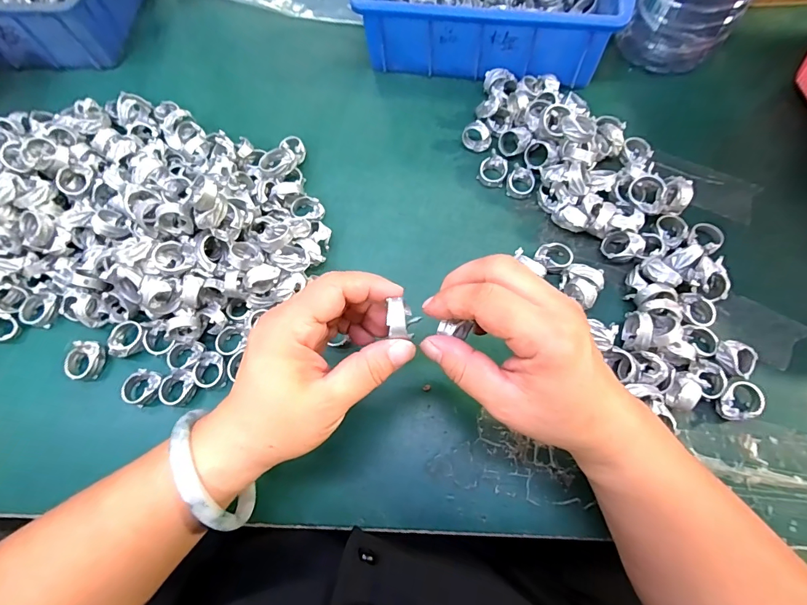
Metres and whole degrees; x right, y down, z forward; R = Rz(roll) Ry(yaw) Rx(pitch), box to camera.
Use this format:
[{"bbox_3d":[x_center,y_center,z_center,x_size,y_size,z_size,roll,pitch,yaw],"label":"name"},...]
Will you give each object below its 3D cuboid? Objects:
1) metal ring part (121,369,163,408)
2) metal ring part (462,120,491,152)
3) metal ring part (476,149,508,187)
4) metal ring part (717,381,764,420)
[{"bbox_3d":[-0.196,0.064,0.302,0.025,0.012,0.026,13,70,7],"label":"metal ring part"},{"bbox_3d":[0.067,-0.151,0.370,0.026,0.023,0.016,8,69,6],"label":"metal ring part"},{"bbox_3d":[0.081,-0.119,0.360,0.023,0.016,0.033,18,71,9],"label":"metal ring part"},{"bbox_3d":[0.230,0.068,0.277,0.027,0.015,0.023,-15,69,-3],"label":"metal ring part"}]

